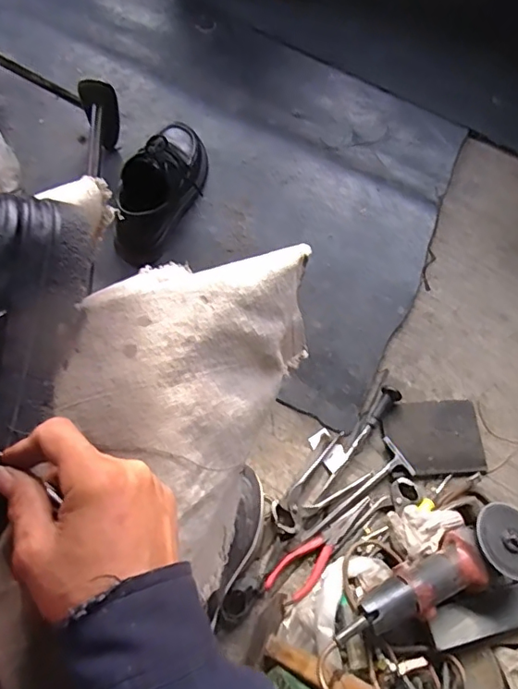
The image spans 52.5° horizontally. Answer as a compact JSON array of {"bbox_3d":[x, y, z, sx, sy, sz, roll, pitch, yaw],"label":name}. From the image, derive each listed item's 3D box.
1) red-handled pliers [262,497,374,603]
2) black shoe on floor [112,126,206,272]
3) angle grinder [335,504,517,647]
[{"bbox_3d":[0.089,0.280,0.732,0.183,0.019,0.051,-42,80,-15],"label":"red-handled pliers"},{"bbox_3d":[-0.160,-0.257,0.839,0.099,0.119,0.245,22,72,3],"label":"black shoe on floor"},{"bbox_3d":[0.225,0.290,0.668,0.293,0.080,0.094,-17,74,-9],"label":"angle grinder"}]

